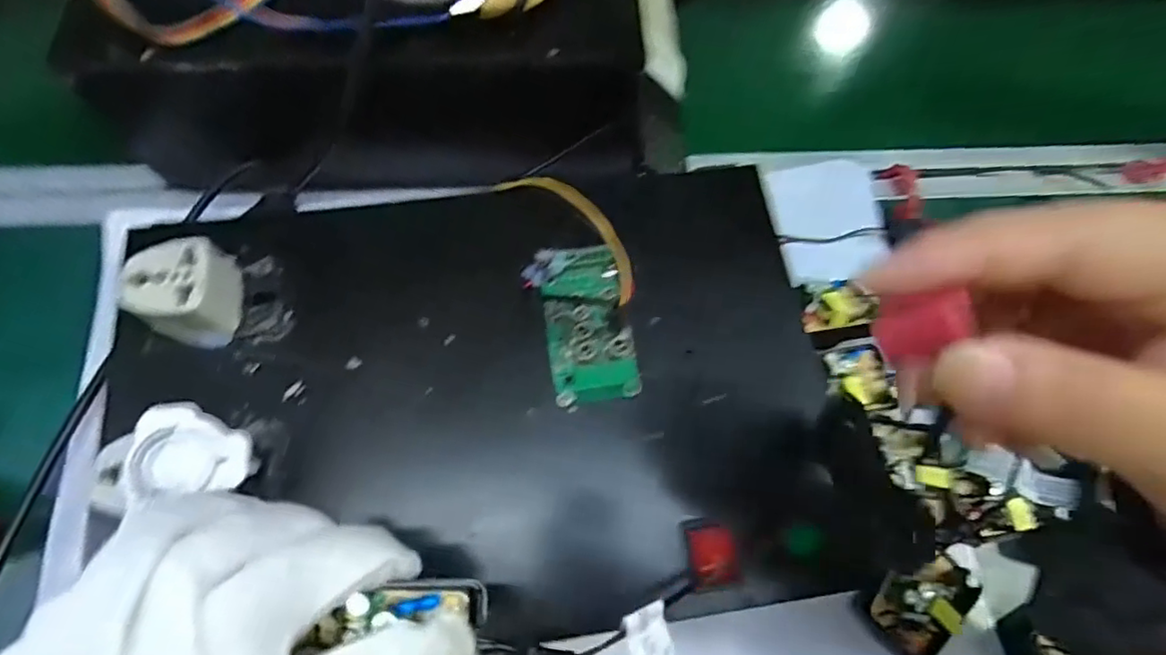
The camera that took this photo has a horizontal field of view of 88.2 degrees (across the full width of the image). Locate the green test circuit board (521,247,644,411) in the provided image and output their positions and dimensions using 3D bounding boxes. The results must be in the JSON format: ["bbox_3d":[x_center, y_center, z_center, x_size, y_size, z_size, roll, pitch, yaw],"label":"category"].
[{"bbox_3d":[0.001,-0.003,0.299,0.043,0.021,0.074,-11,67,-7],"label":"green test circuit board"}]

